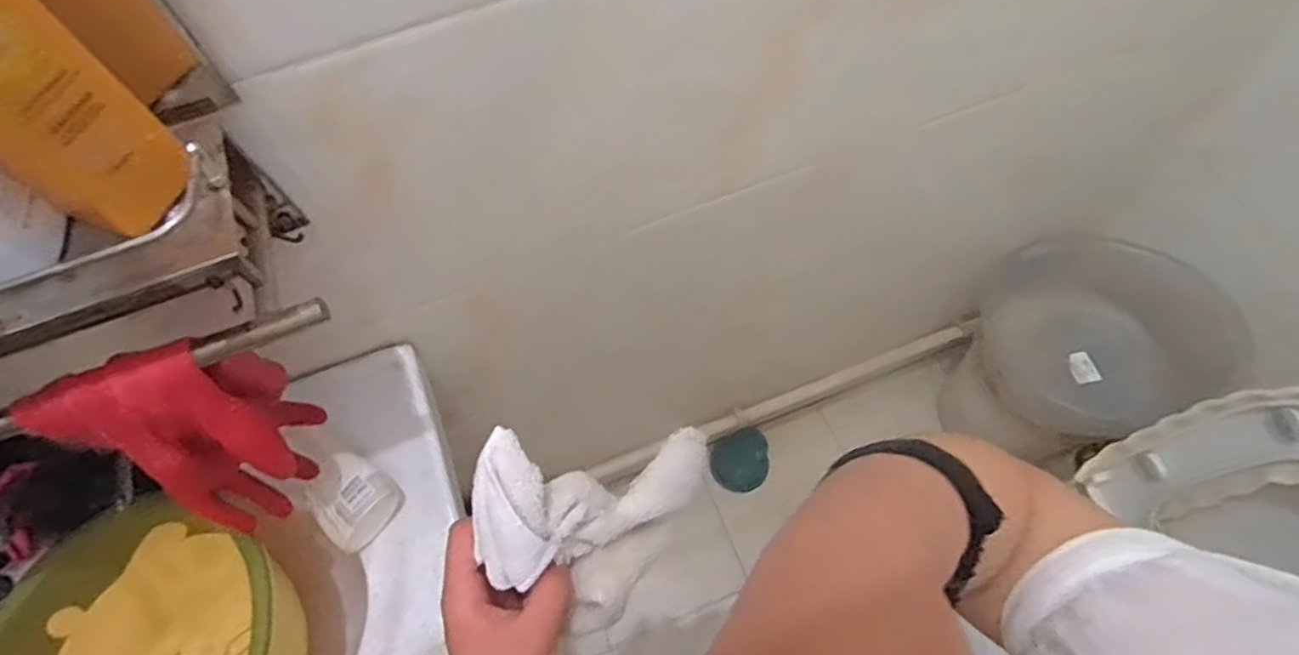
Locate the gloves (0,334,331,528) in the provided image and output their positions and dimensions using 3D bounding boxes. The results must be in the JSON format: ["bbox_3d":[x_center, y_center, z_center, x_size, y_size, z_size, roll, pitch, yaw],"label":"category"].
[{"bbox_3d":[-0.340,0.084,0.537,0.088,0.210,0.112,32,69,19],"label":"gloves"}]

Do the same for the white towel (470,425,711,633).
[{"bbox_3d":[-0.035,0.090,0.366,0.092,0.064,0.116,31,69,18],"label":"white towel"}]

